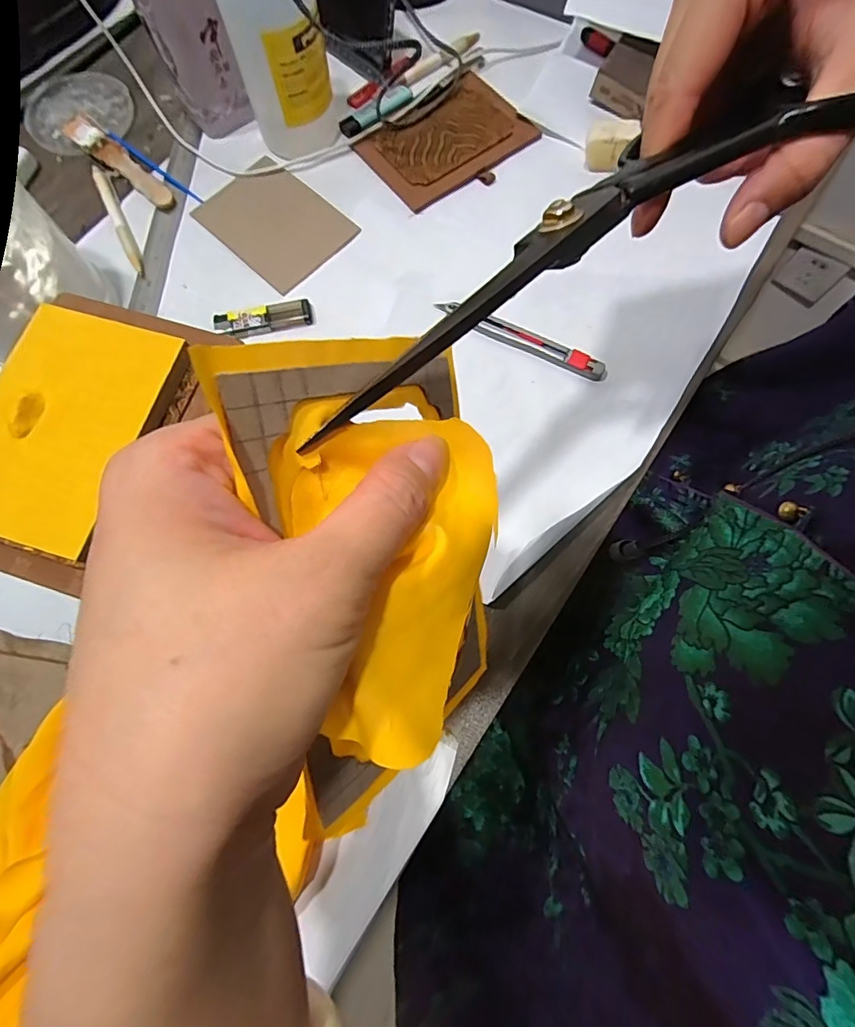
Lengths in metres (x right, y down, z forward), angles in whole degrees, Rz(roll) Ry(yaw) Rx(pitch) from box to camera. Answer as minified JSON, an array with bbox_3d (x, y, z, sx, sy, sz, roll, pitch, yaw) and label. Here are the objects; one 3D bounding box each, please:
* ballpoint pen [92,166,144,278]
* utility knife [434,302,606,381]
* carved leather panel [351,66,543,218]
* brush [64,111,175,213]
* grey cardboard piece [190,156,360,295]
[{"bbox_3d":[-0.291,-0.278,0.451,0.012,0.008,0.134,-26,74,-6],"label":"ballpoint pen"},{"bbox_3d":[0.077,-0.146,0.401,0.148,0.009,0.018,25,75,9],"label":"utility knife"},{"bbox_3d":[0.021,-0.359,0.462,0.148,0.008,0.110,-37,75,-9],"label":"carved leather panel"},{"bbox_3d":[-0.294,-0.336,0.459,0.143,0.008,0.027,41,93,7],"label":"brush"},{"bbox_3d":[-0.141,-0.271,0.444,0.141,0.005,0.093,43,79,13],"label":"grey cardboard piece"}]

